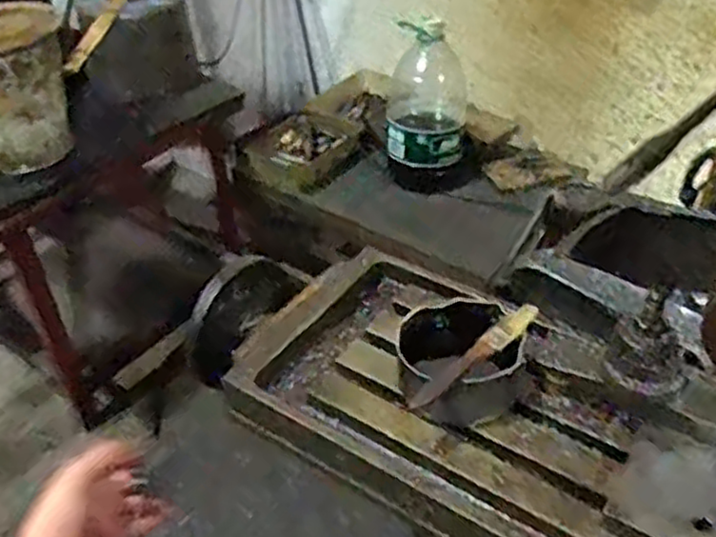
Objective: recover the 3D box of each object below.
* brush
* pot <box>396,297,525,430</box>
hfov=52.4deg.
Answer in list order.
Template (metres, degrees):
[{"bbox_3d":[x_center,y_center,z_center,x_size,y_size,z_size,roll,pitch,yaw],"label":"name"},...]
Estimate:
[{"bbox_3d":[0.099,0.071,0.603,0.148,0.015,0.023,-31,48,-30],"label":"brush"},{"bbox_3d":[0.091,0.082,0.638,0.109,0.066,0.108,-1,40,1],"label":"pot"}]

